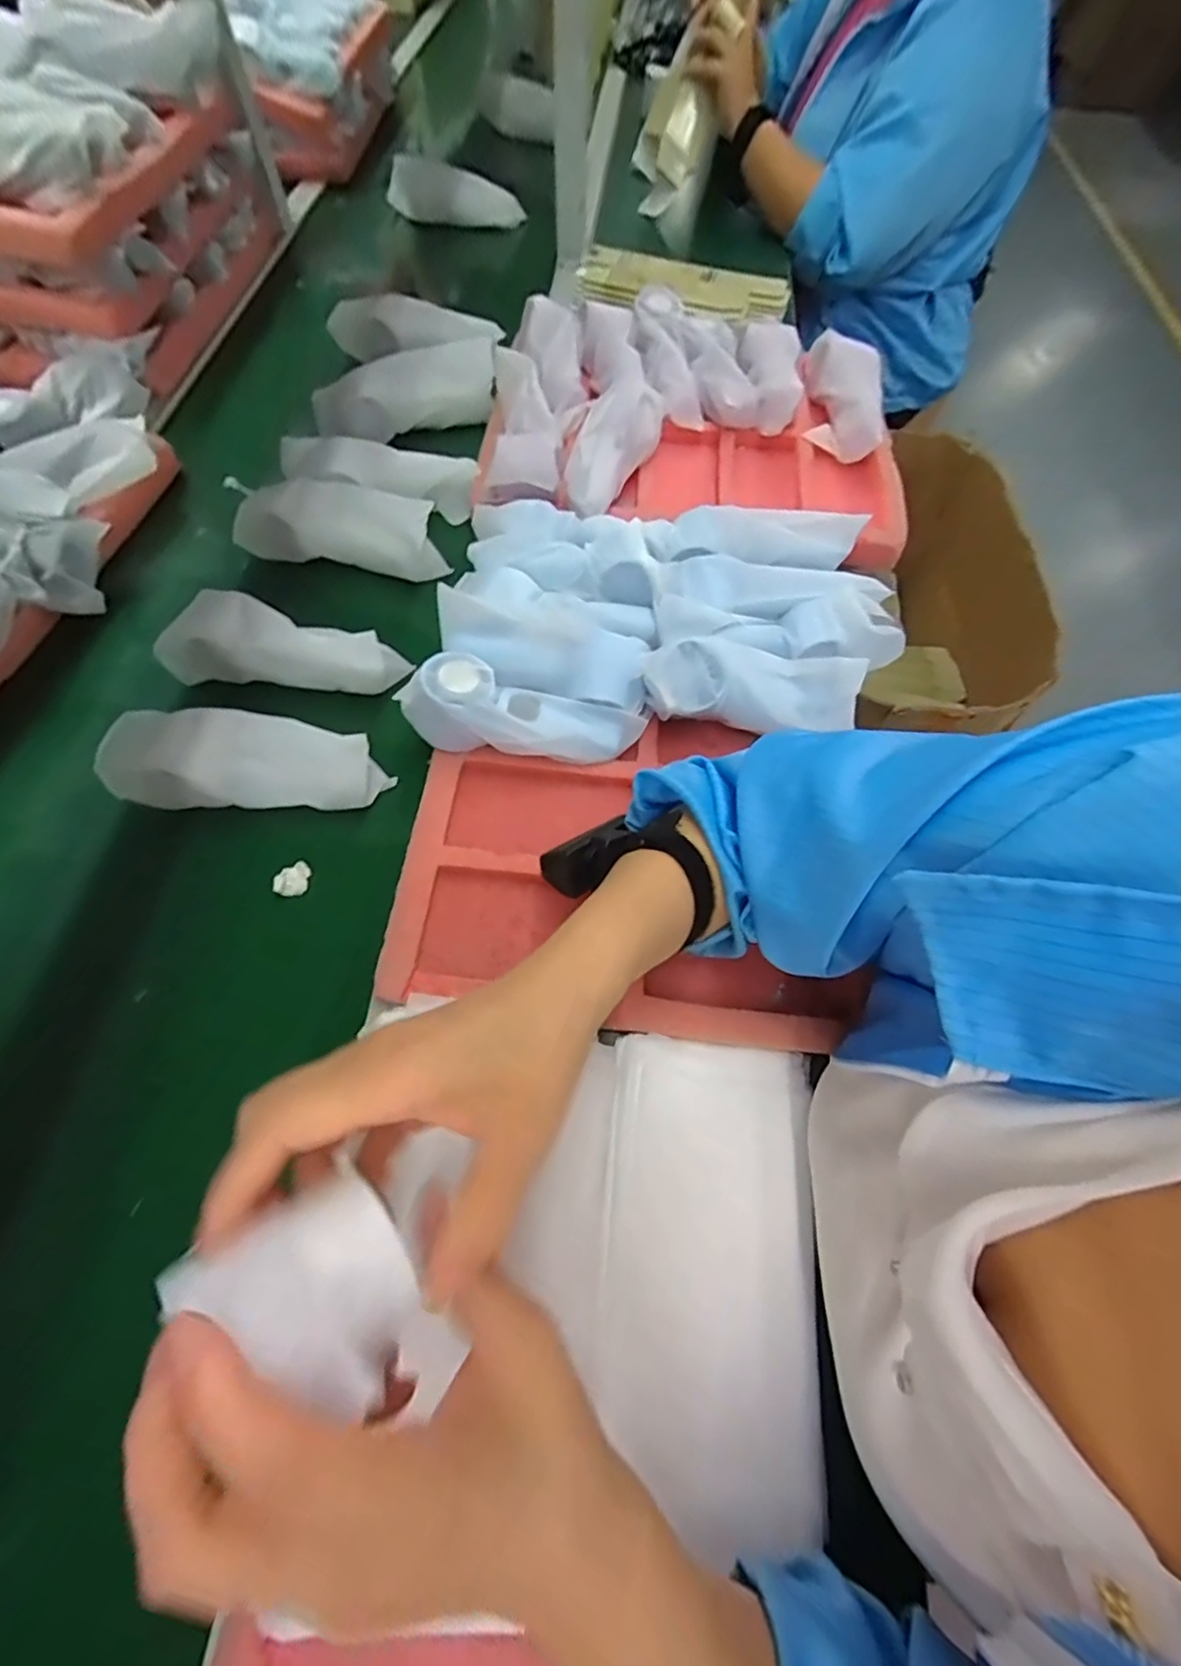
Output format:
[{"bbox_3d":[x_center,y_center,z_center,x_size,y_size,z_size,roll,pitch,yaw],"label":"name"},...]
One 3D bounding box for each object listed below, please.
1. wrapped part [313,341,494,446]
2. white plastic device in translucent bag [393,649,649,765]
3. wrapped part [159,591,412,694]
[{"bbox_3d":[-0.204,-0.486,0.644,0.198,0.076,0.052,-13,65,-7],"label":"wrapped part"},{"bbox_3d":[-0.050,-0.086,0.447,0.171,0.063,0.053,11,65,4],"label":"white plastic device in translucent bag"},{"bbox_3d":[-0.256,-0.159,0.498,0.195,0.045,0.065,7,65,2],"label":"wrapped part"}]

